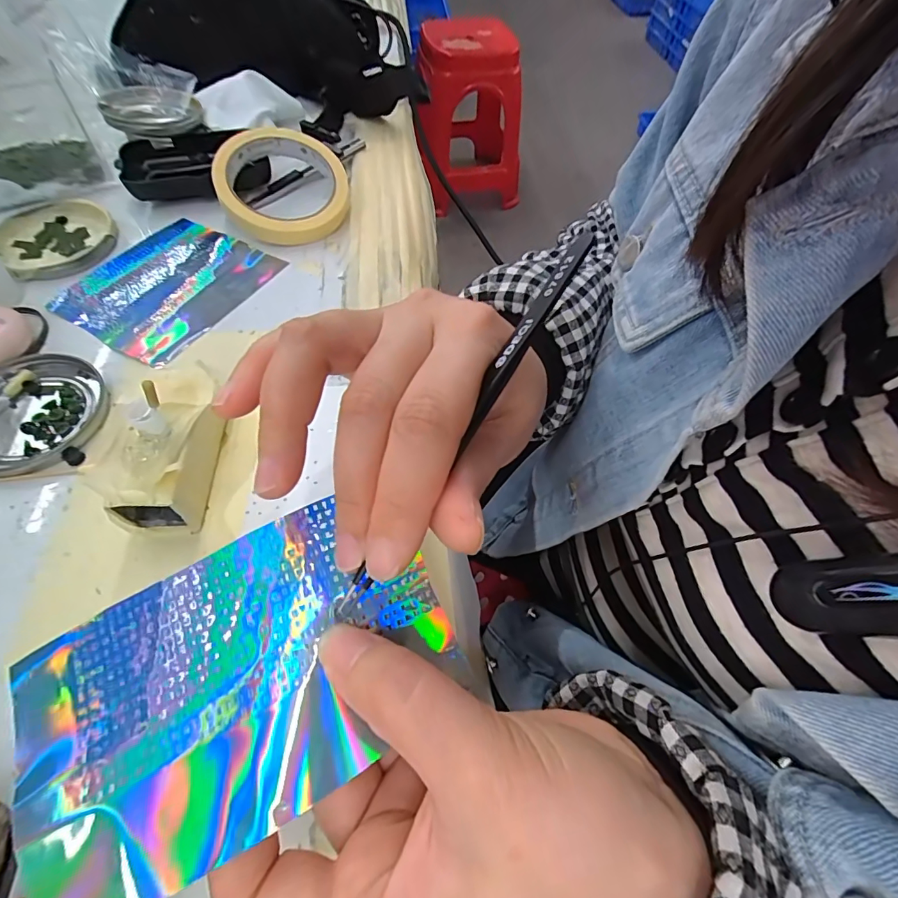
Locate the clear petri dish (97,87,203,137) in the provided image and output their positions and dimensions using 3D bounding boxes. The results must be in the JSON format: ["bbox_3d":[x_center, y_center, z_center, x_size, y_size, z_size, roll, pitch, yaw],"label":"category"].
[{"bbox_3d":[-0.261,-0.298,0.391,0.075,0.020,0.084,-16,61,-12],"label":"clear petri dish"}]

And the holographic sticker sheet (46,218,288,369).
[{"bbox_3d":[-0.198,-0.119,0.318,0.108,0.005,0.124,27,62,13],"label":"holographic sticker sheet"}]

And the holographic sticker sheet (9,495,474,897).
[{"bbox_3d":[-0.060,0.066,0.129,0.119,0.006,0.074,-26,69,-11],"label":"holographic sticker sheet"}]

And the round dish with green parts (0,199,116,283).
[{"bbox_3d":[-0.291,-0.157,0.330,0.082,0.010,0.075,1,59,-2],"label":"round dish with green parts"}]

